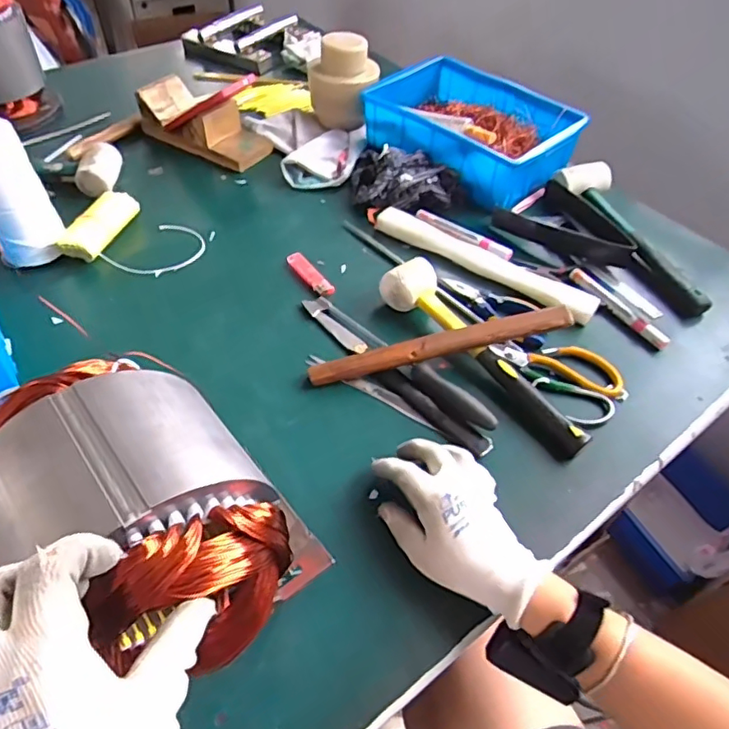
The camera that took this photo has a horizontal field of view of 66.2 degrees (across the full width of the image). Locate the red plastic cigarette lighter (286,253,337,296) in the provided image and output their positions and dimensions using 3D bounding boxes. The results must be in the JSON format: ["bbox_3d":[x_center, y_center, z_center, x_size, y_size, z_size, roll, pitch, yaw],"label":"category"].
[{"bbox_3d":[-0.067,-0.111,0.685,0.025,0.007,0.084,-27,58,-24],"label":"red plastic cigarette lighter"}]

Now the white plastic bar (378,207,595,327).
[{"bbox_3d":[0.148,-0.133,0.713,0.299,0.022,0.030,31,55,19],"label":"white plastic bar"}]

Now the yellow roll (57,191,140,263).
[{"bbox_3d":[-0.332,-0.172,0.704,0.051,0.034,0.119,15,51,8],"label":"yellow roll"}]

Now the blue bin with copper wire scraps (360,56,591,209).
[{"bbox_3d":[0.156,-0.361,0.855,0.293,0.080,0.216,39,58,24],"label":"blue bin with copper wire scraps"}]

